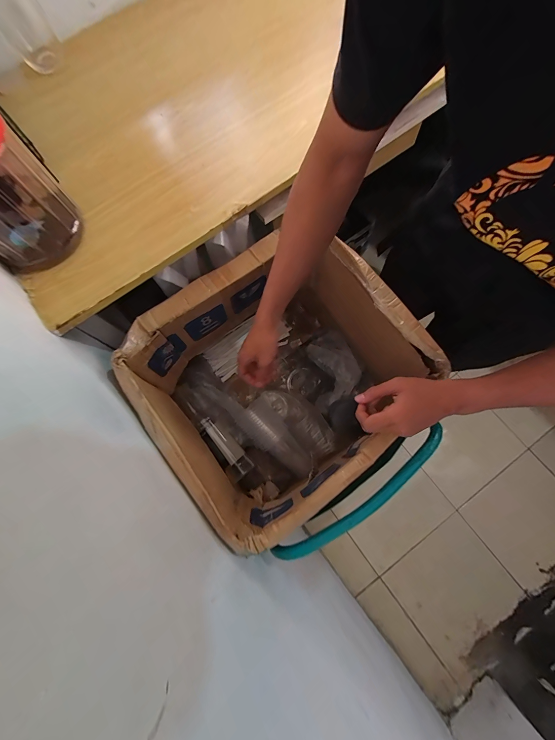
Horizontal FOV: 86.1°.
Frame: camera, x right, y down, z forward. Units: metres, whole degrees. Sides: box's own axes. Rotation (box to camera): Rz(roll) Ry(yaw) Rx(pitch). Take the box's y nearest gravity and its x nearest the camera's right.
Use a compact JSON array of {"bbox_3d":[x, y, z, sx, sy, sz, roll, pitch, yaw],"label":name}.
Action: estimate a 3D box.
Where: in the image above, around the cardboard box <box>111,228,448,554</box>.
[{"bbox_3d":[0.012,0.027,0.679,0.478,0.406,0.430,-39,76,-6],"label":"cardboard box"}]

